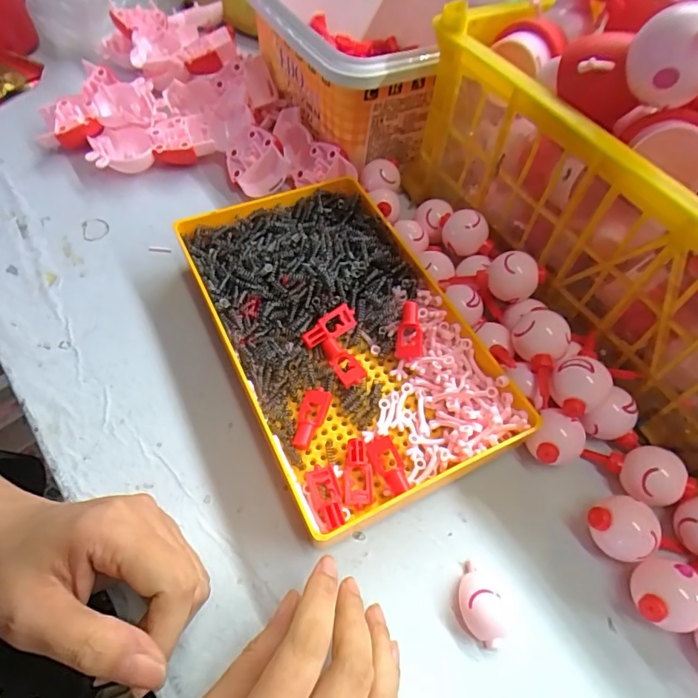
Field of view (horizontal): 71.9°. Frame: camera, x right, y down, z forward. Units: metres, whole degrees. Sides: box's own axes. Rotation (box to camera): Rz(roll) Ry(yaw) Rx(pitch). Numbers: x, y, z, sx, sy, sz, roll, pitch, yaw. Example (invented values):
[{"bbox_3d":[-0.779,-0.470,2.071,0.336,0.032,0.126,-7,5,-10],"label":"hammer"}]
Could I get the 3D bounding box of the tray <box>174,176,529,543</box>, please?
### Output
[{"bbox_3d":[-0.006,-0.016,0.325,0.144,0.032,0.243,-22,61,-18],"label":"tray"}]

